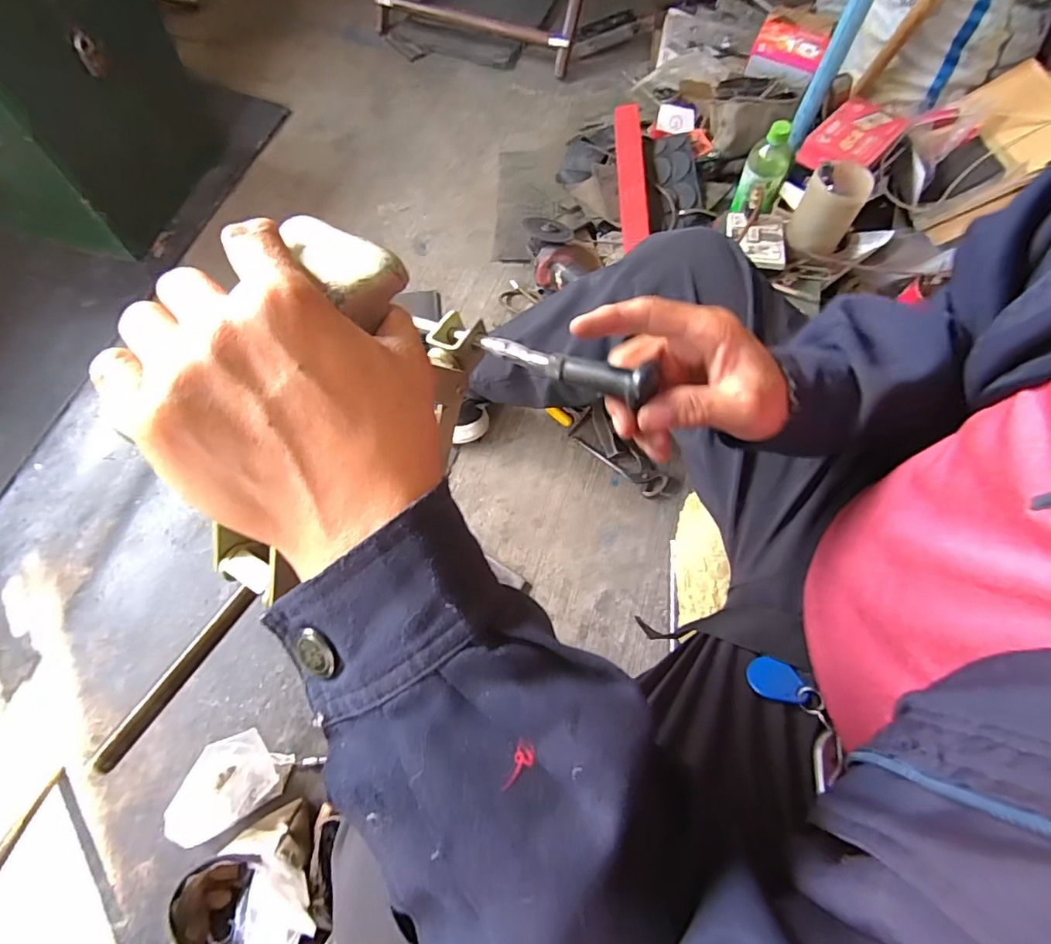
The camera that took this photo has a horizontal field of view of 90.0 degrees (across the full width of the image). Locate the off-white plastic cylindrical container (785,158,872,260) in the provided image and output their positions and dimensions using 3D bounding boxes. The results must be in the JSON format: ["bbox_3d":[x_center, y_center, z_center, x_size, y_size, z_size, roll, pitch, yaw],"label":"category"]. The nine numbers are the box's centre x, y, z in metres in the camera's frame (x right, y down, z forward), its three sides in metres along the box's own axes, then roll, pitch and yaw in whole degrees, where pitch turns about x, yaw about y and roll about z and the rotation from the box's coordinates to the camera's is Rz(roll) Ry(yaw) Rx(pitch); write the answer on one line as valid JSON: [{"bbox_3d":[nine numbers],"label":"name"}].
[{"bbox_3d":[0.429,-0.376,0.750,0.077,0.109,0.075,1,67,-2],"label":"off-white plastic cylindrical container"}]

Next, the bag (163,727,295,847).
[{"bbox_3d":[-0.346,0.368,0.621,0.086,0.101,0.106,17,67,5],"label":"bag"}]

